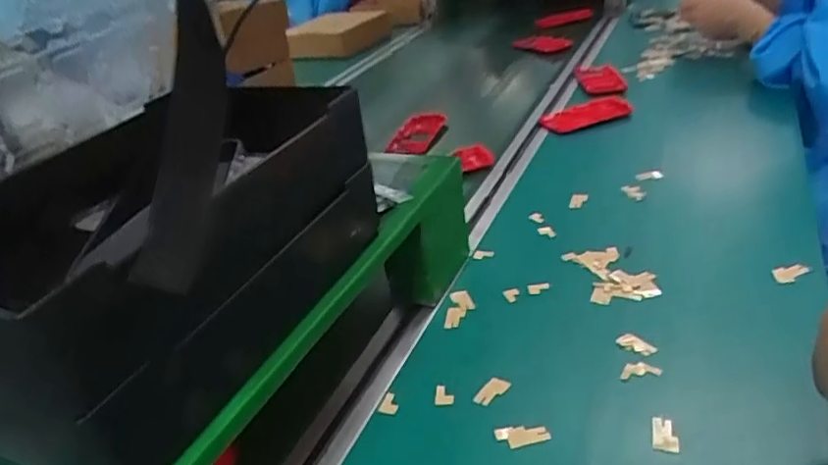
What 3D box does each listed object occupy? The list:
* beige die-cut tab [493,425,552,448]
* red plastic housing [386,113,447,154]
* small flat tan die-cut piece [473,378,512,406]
[{"bbox_3d":[0.074,0.137,0.427,0.036,0.004,0.017,-9,29,0],"label":"beige die-cut tab"},{"bbox_3d":[0.004,-0.155,0.972,0.063,0.030,0.104,5,32,20],"label":"red plastic housing"},{"bbox_3d":[0.058,0.118,0.467,0.017,0.004,0.028,18,44,38],"label":"small flat tan die-cut piece"}]

